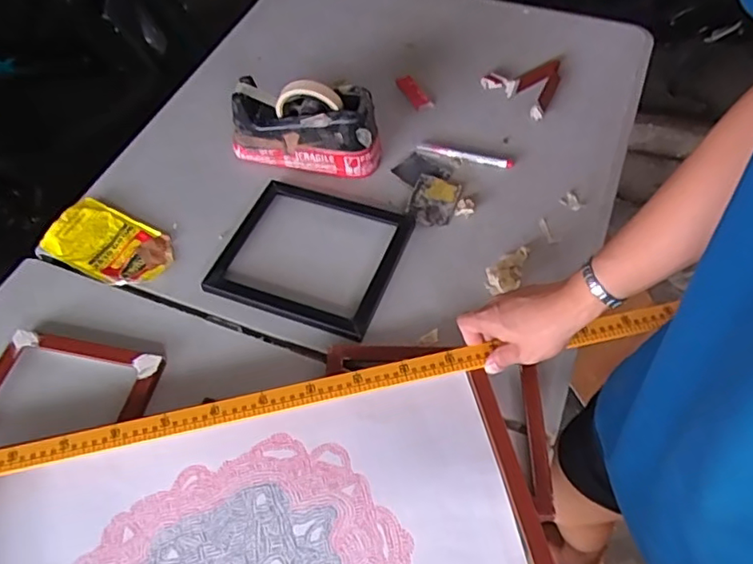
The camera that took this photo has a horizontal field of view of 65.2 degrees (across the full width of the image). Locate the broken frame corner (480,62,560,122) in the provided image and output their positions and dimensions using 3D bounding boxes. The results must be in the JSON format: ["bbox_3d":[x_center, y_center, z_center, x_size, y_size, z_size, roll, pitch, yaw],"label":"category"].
[{"bbox_3d":[0.244,-0.312,0.917,0.128,0.010,0.121,-38,60,-21],"label":"broken frame corner"}]

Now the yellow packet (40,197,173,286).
[{"bbox_3d":[-0.349,-0.051,0.768,0.166,0.024,0.092,21,58,18],"label":"yellow packet"}]

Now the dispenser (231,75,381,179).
[{"bbox_3d":[-0.100,-0.218,0.814,0.205,0.116,0.069,7,55,9],"label":"dispenser"}]

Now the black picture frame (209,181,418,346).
[{"bbox_3d":[-0.081,-0.038,0.745,0.210,0.013,0.195,16,57,15],"label":"black picture frame"}]

